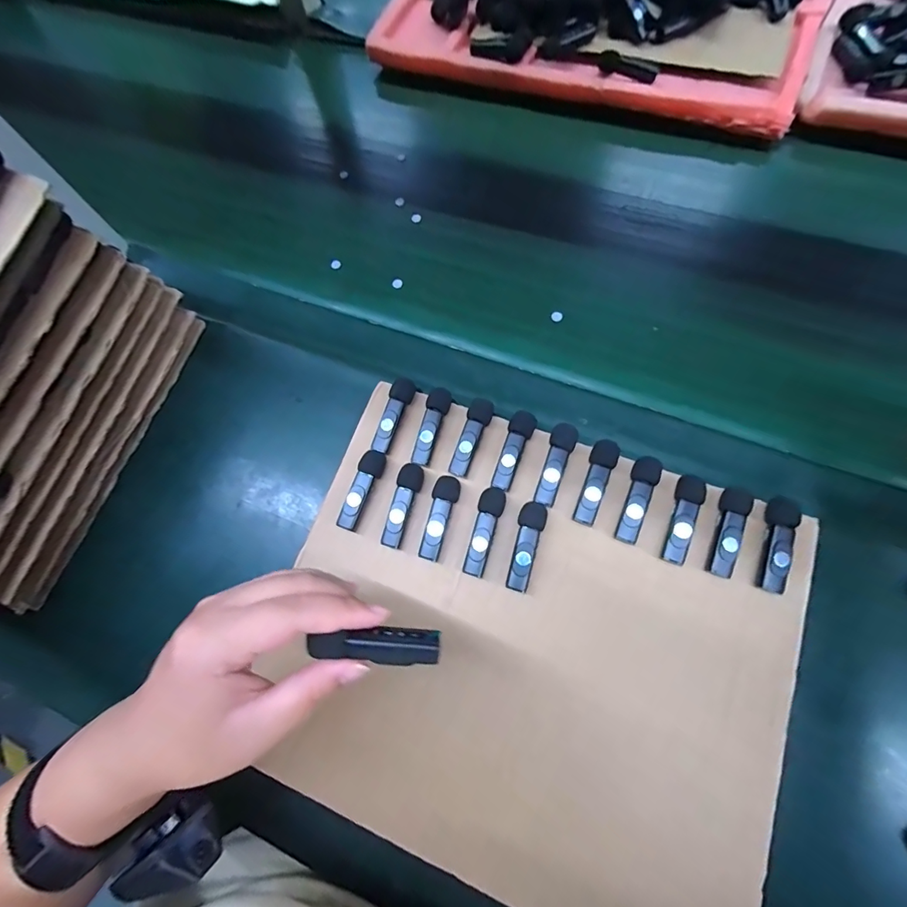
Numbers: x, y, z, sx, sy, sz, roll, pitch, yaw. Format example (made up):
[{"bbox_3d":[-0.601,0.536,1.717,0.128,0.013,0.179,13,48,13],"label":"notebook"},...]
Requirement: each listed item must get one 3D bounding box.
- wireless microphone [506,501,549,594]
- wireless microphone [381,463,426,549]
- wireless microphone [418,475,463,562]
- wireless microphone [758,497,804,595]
[{"bbox_3d":[0.052,0.067,0.320,0.020,0.019,0.063,19,71,10],"label":"wireless microphone"},{"bbox_3d":[-0.040,0.040,0.340,0.018,0.022,0.064,17,71,10],"label":"wireless microphone"},{"bbox_3d":[-0.009,0.049,0.334,0.019,0.021,0.062,12,70,8],"label":"wireless microphone"},{"bbox_3d":[0.222,0.062,0.303,0.018,0.019,0.064,20,72,11],"label":"wireless microphone"}]

